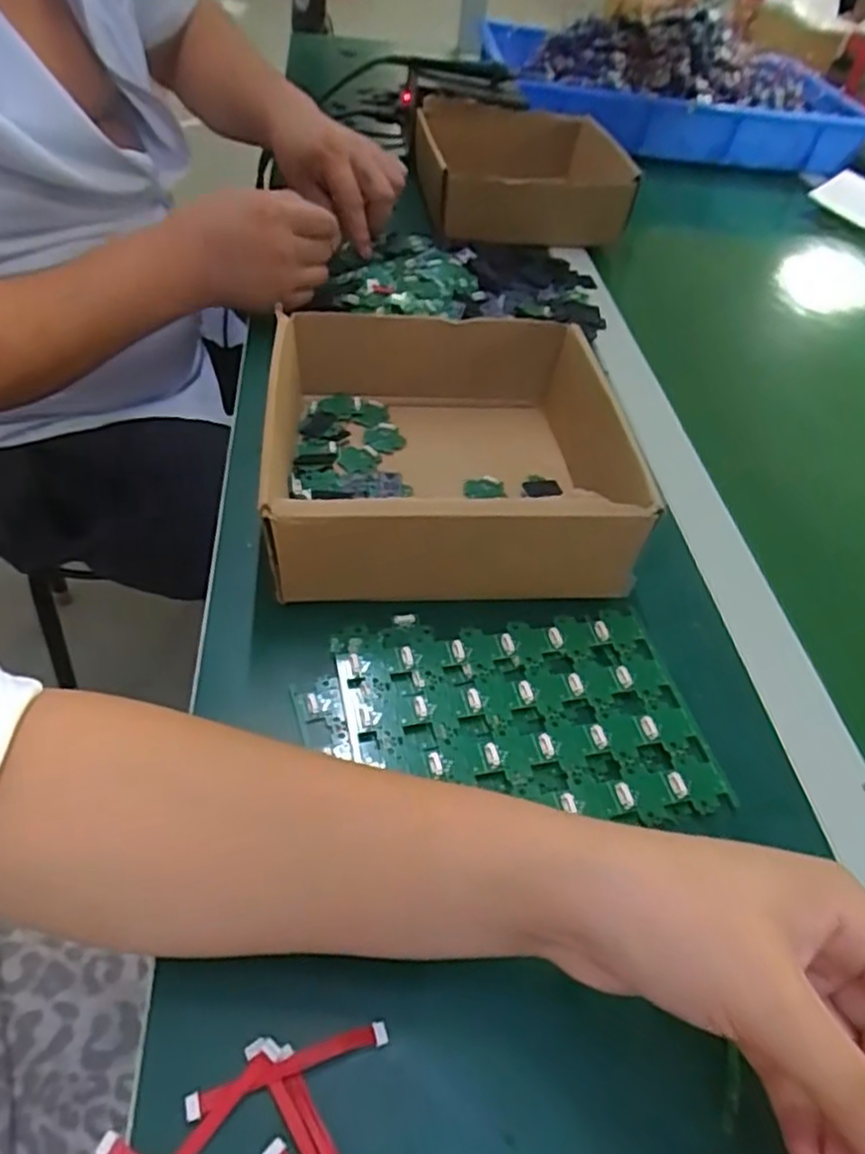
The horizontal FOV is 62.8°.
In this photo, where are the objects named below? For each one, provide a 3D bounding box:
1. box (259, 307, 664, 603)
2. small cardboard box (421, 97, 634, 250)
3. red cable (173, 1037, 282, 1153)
[{"bbox_3d":[0.004,-0.084,0.450,0.198,0.072,0.205,-2,49,-8],"label":"box"},{"bbox_3d":[0.088,-0.455,0.792,0.216,0.077,0.238,-5,50,-11],"label":"small cardboard box"},{"bbox_3d":[-0.079,0.188,0.236,0.010,0.004,0.071,33,54,21],"label":"red cable"}]

